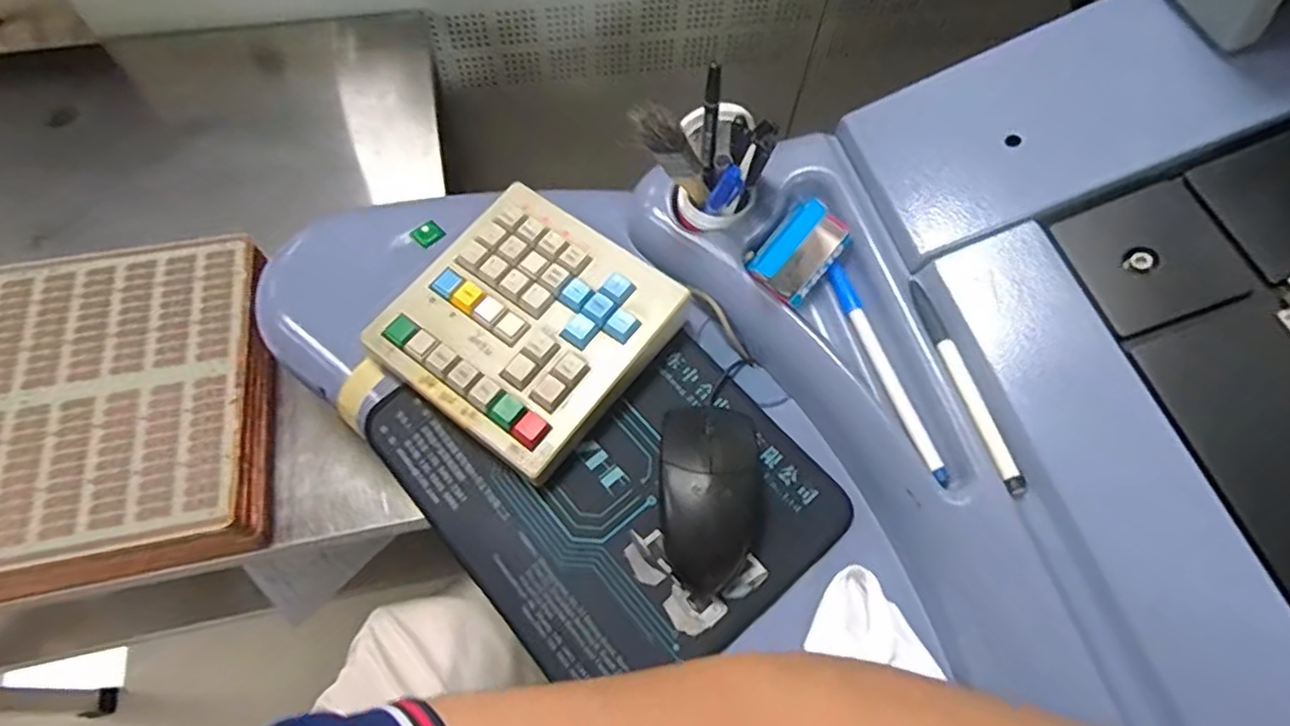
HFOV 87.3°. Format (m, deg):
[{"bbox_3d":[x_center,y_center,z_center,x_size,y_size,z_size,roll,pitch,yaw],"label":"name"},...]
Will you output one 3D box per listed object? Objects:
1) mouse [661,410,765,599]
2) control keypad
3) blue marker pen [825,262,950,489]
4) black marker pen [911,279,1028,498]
[{"bbox_3d":[0.041,0.076,0.401,0.061,0.033,0.112,3,63,0],"label":"mouse"},{"bbox_3d":[-0.078,-0.028,0.447,0.156,0.031,0.155,35,67,15],"label":"control keypad"},{"bbox_3d":[0.145,0.003,0.405,0.010,0.007,0.148,-15,64,-9],"label":"blue marker pen"},{"bbox_3d":[0.179,0.012,0.384,0.011,0.014,0.132,-14,64,-8],"label":"black marker pen"}]

